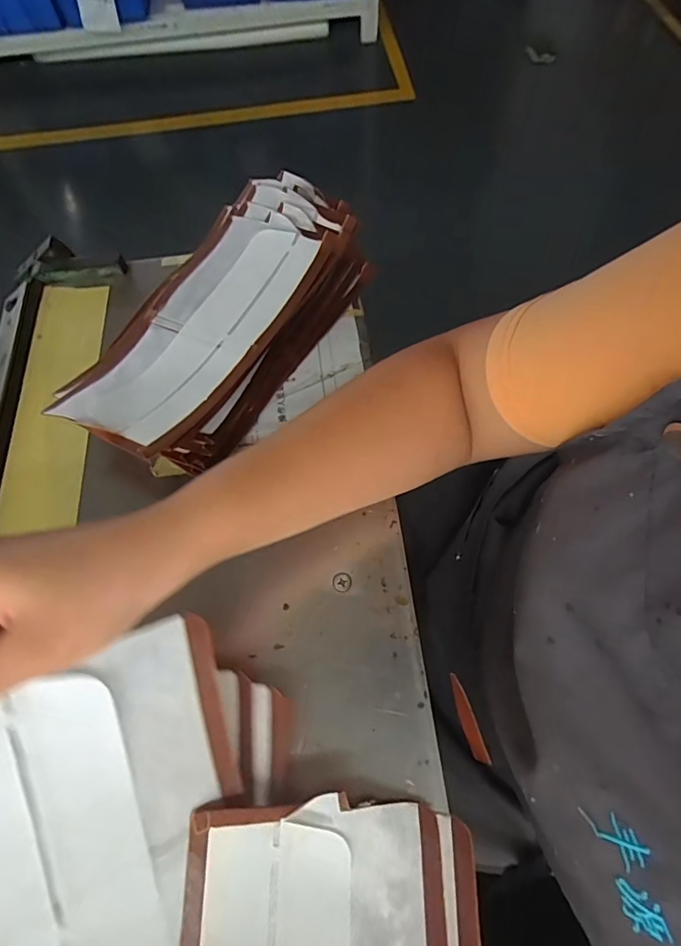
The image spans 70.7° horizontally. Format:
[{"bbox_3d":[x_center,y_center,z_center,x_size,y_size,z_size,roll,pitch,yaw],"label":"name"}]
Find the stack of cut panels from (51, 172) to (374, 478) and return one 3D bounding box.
[{"bbox_3d":[-0.095,-0.122,0.373,0.135,0.054,0.270,27,68,14],"label":"stack of cut panels"}]

